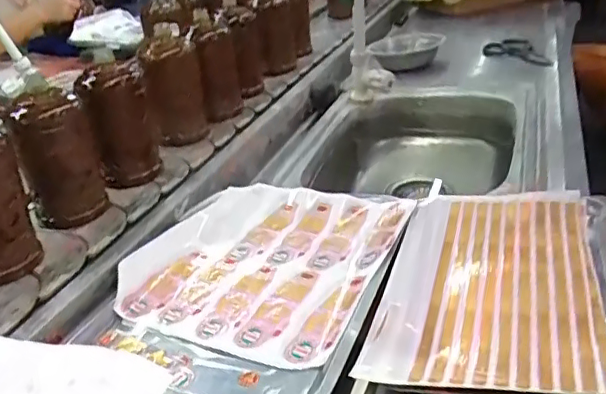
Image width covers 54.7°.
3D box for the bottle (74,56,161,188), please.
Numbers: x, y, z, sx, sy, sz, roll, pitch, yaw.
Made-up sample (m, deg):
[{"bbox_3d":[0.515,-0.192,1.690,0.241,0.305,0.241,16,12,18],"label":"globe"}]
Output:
[{"bbox_3d":[-0.259,-0.104,0.831,0.084,0.160,0.087,-10,29,-8],"label":"bottle"}]

